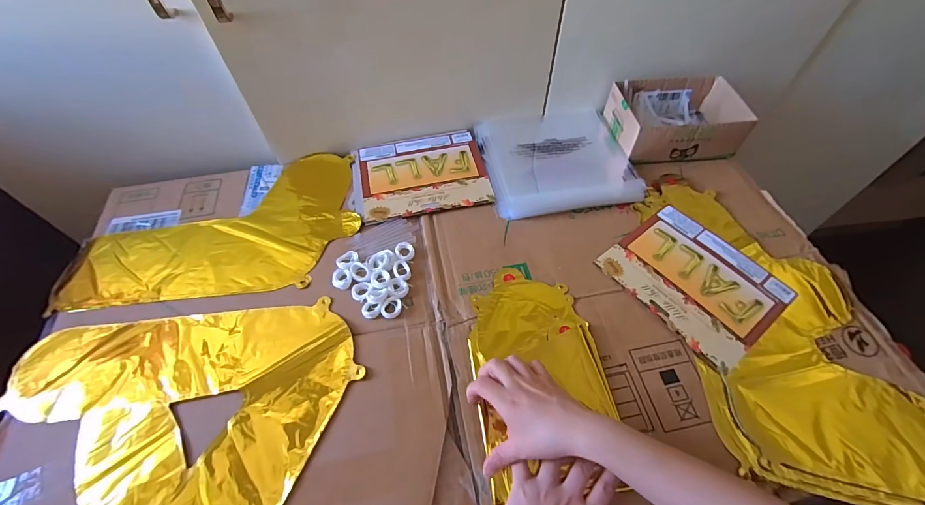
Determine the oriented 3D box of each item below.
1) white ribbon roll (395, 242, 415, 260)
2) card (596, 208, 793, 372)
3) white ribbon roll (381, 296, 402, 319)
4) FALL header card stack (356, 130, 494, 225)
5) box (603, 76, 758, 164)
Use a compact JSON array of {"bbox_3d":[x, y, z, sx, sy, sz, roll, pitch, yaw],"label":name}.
[{"bbox_3d":[-0.077,-0.001,0.530,0.025,0.006,0.028,-12,57,-7],"label":"white ribbon roll"},{"bbox_3d":[0.296,0.032,0.505,0.161,0.007,0.187,-33,62,-19],"label":"card"},{"bbox_3d":[-0.086,0.067,0.481,0.025,0.006,0.026,0,56,1],"label":"white ribbon roll"},{"bbox_3d":[-0.062,-0.126,0.616,0.190,0.005,0.166,-10,57,-6],"label":"FALL header card stack"},{"bbox_3d":[0.334,-0.217,0.633,0.177,0.068,0.136,-6,56,-3],"label":"box"}]

